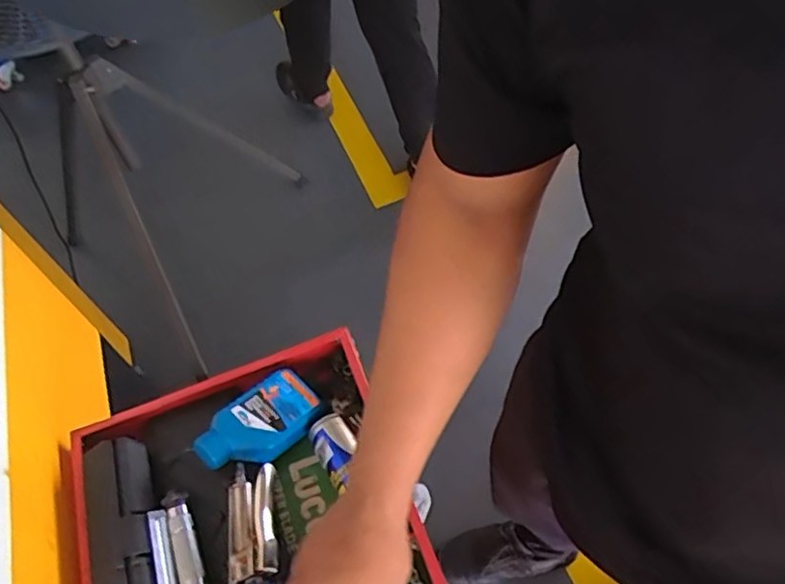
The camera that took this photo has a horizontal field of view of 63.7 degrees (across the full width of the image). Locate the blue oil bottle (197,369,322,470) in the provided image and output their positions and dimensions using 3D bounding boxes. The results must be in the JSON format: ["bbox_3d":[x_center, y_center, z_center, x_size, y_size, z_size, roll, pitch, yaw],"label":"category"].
[{"bbox_3d":[-0.153,0.155,0.730,0.139,0.050,0.075,-33,68,-34],"label":"blue oil bottle"}]

